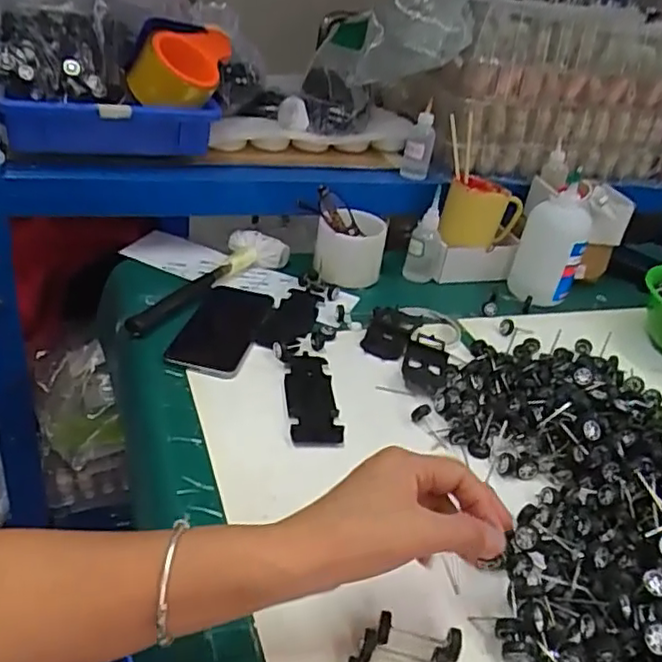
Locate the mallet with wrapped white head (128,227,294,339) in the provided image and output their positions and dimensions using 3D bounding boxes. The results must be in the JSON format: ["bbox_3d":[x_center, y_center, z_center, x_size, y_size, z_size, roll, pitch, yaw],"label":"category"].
[{"bbox_3d":[-0.151,-0.061,0.750,0.062,0.031,0.253,25,35,23],"label":"mallet with wrapped white head"}]

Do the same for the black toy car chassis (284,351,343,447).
[{"bbox_3d":[-0.019,0.062,0.602,0.046,0.009,0.128,3,33,-11],"label":"black toy car chassis"}]

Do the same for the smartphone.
[{"bbox_3d":[-0.115,-0.005,0.680,0.071,0.015,0.161,13,32,5],"label":"smartphone"}]

